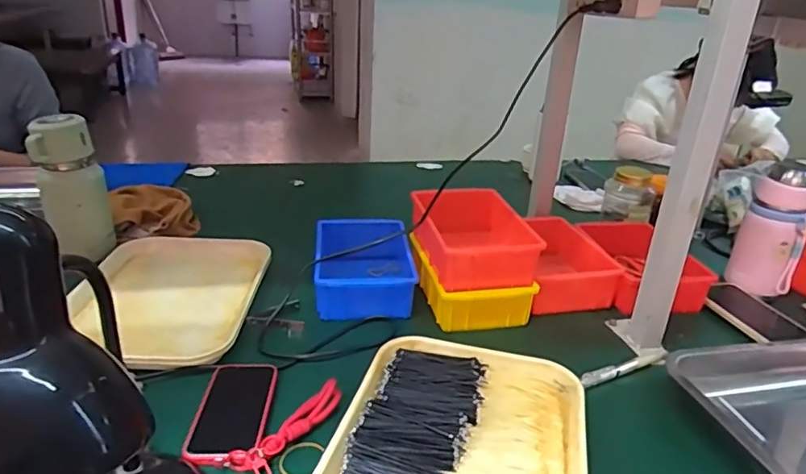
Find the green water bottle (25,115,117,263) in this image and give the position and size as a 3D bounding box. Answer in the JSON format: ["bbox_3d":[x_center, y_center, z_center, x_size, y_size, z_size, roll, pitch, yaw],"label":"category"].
[{"bbox_3d":[-0.471,-0.064,0.800,0.085,0.206,0.066,-12,29,-30],"label":"green water bottle"}]

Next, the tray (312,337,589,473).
[{"bbox_3d":[0.058,0.194,0.536,0.227,0.021,0.297,8,26,12],"label":"tray"}]

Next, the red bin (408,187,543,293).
[{"bbox_3d":[0.101,0.001,0.787,0.146,0.063,0.189,-2,26,-12],"label":"red bin"}]

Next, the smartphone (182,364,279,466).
[{"bbox_3d":[-0.171,0.171,0.566,0.070,0.013,0.142,2,25,-5],"label":"smartphone"}]

